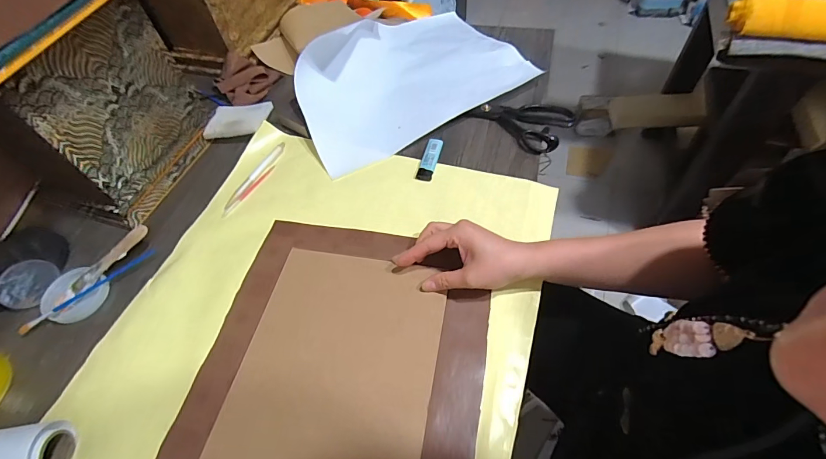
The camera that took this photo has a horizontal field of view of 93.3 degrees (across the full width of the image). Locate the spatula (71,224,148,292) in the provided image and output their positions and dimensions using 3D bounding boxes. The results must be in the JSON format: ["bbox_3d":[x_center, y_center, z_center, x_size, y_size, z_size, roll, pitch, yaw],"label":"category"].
[{"bbox_3d":[-0.379,0.035,0.490,0.017,0.012,0.107,40,80,27],"label":"spatula"}]

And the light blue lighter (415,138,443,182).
[{"bbox_3d":[0.025,-0.105,0.577,0.024,0.011,0.074,13,57,13],"label":"light blue lighter"}]

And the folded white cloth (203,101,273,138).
[{"bbox_3d":[-0.288,-0.181,0.640,0.096,0.017,0.082,-2,55,3],"label":"folded white cloth"}]

